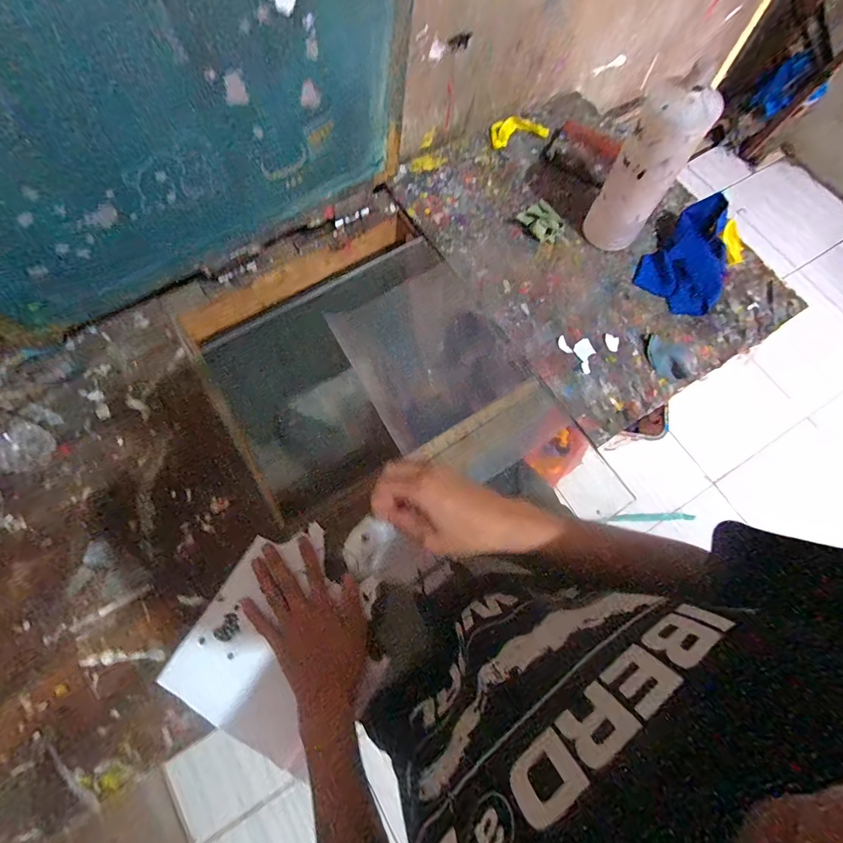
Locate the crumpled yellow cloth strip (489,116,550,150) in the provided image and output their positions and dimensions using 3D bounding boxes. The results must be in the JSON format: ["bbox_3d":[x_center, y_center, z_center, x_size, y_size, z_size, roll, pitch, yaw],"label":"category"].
[{"bbox_3d":[0.173,-0.511,0.713,0.096,0.014,0.048,-6,72,-4],"label":"crumpled yellow cloth strip"}]

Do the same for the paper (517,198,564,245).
[{"bbox_3d":[0.197,-0.323,0.642,0.069,0.032,0.069,41,75,11],"label":"paper"}]

